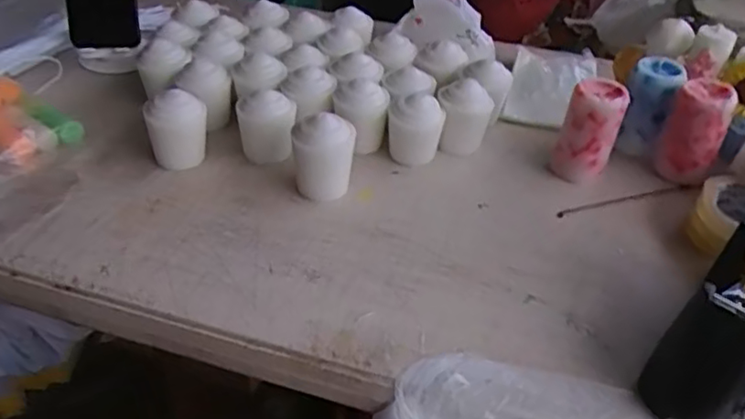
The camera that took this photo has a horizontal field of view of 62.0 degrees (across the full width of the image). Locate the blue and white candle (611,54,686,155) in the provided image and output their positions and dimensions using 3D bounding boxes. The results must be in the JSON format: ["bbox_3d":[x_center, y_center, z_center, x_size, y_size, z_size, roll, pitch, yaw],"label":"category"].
[{"bbox_3d":[0.286,-0.107,0.648,0.050,0.090,0.051,15,42,15],"label":"blue and white candle"}]

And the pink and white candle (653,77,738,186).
[{"bbox_3d":[0.319,-0.078,0.617,0.054,0.091,0.051,21,44,21],"label":"pink and white candle"}]

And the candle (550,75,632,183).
[{"bbox_3d":[0.215,-0.079,0.616,0.054,0.091,0.053,25,46,25],"label":"candle"}]

